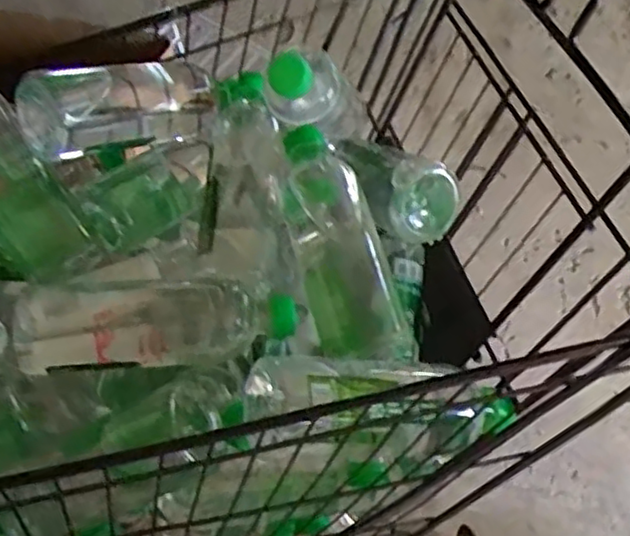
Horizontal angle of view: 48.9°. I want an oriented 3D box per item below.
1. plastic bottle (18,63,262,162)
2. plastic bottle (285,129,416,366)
[{"bbox_3d":[-0.142,-0.138,0.569,0.191,0.054,0.067,-22,56,-39],"label":"plastic bottle"},{"bbox_3d":[0.017,-0.018,0.553,0.061,0.066,0.203,-15,77,-12],"label":"plastic bottle"}]

